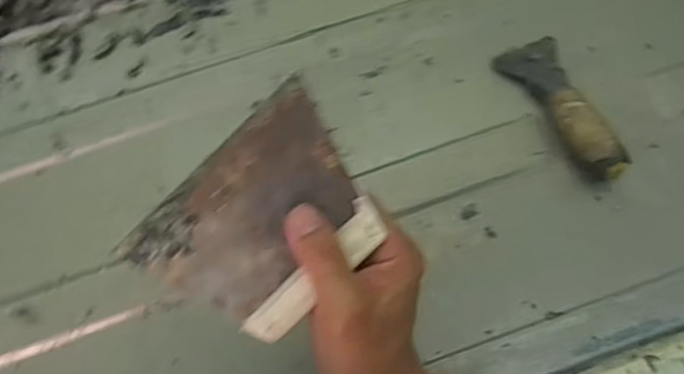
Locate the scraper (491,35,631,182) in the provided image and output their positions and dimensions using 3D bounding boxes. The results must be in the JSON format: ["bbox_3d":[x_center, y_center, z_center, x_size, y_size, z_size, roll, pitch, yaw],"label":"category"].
[{"bbox_3d":[0.181,-0.066,0.525,0.052,0.033,0.136,-18,66,-6],"label":"scraper"}]

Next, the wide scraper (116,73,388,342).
[{"bbox_3d":[-0.042,0.021,0.352,0.128,0.007,0.099,-44,94,5],"label":"wide scraper"}]

